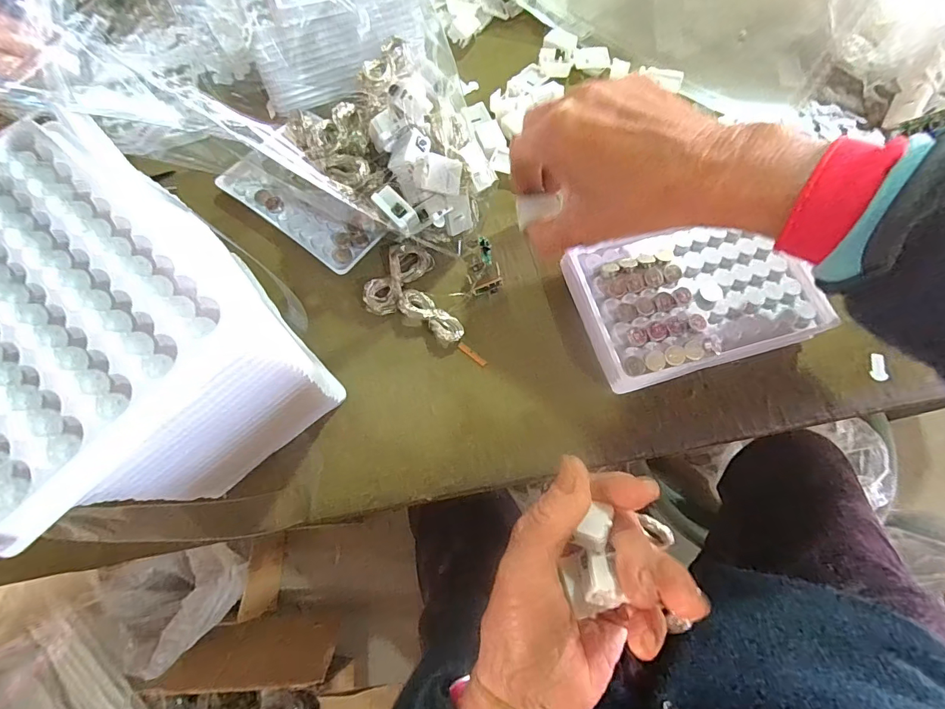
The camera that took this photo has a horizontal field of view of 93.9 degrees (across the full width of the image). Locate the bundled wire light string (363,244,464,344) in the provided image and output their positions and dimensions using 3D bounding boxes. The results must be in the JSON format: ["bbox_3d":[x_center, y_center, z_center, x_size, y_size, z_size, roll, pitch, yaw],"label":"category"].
[{"bbox_3d":[-0.031,-0.042,0.288,0.067,0.012,0.054,21,73,9],"label":"bundled wire light string"}]

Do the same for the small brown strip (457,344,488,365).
[{"bbox_3d":[0.000,0.000,0.276,0.021,0.004,0.004,40,77,14],"label":"small brown strip"}]

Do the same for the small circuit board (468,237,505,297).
[{"bbox_3d":[0.006,-0.056,0.291,0.021,0.016,0.036,-16,71,-4],"label":"small circuit board"}]

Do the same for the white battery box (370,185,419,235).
[{"bbox_3d":[-0.045,-0.084,0.259,0.014,0.013,0.030,-44,92,-11],"label":"white battery box"}]

